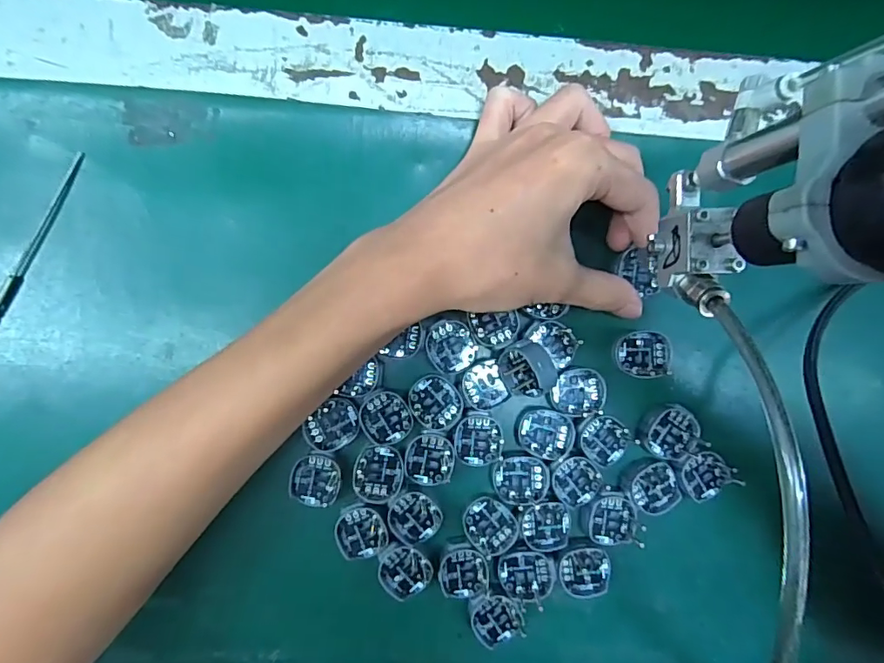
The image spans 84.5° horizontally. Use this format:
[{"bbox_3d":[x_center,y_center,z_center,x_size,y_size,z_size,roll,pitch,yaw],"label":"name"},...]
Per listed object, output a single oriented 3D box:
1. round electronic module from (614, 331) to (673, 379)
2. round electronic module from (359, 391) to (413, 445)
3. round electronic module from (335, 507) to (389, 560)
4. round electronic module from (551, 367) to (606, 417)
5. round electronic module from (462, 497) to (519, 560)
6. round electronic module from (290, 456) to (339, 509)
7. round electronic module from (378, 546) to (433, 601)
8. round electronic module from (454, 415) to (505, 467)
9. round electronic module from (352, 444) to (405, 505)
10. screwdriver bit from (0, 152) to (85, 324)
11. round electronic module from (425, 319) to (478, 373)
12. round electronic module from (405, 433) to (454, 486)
[{"bbox_3d":[0.107,0.012,0.257,0.029,0.004,0.025,3,89,-3],"label":"round electronic module"},{"bbox_3d":[-0.028,0.044,0.247,0.023,0.004,0.027,-41,91,-3],"label":"round electronic module"},{"bbox_3d":[-0.040,0.102,0.245,0.025,0.004,0.024,-1,89,-3],"label":"round electronic module"},{"bbox_3d":[0.072,0.032,0.253,0.028,0.004,0.024,3,89,-3],"label":"round electronic module"},{"bbox_3d":[0.025,0.100,0.249,0.029,0.004,0.025,44,87,-2],"label":"round electronic module"},{"bbox_3d":[-0.064,0.075,0.243,0.024,0.004,0.027,6,88,-3],"label":"round electronic module"},{"bbox_3d":[-0.018,0.121,0.246,0.023,0.007,0.026,-42,91,-3],"label":"round electronic module"},{"bbox_3d":[0.019,0.056,0.250,0.024,0.004,0.026,0,89,-3],"label":"round electronic module"},{"bbox_3d":[-0.032,0.072,0.245,0.024,0.004,0.029,6,88,-3],"label":"round electronic module"},{"bbox_3d":[-0.204,-0.045,0.244,0.007,0.004,0.098,27,87,-2],"label":"screwdriver bit"},{"bbox_3d":[0.005,0.008,0.249,0.024,0.004,0.026,0,89,-3],"label":"round electronic module"},{"bbox_3d":[-0.006,0.066,0.247,0.024,0.004,0.026,0,89,-3],"label":"round electronic module"}]

